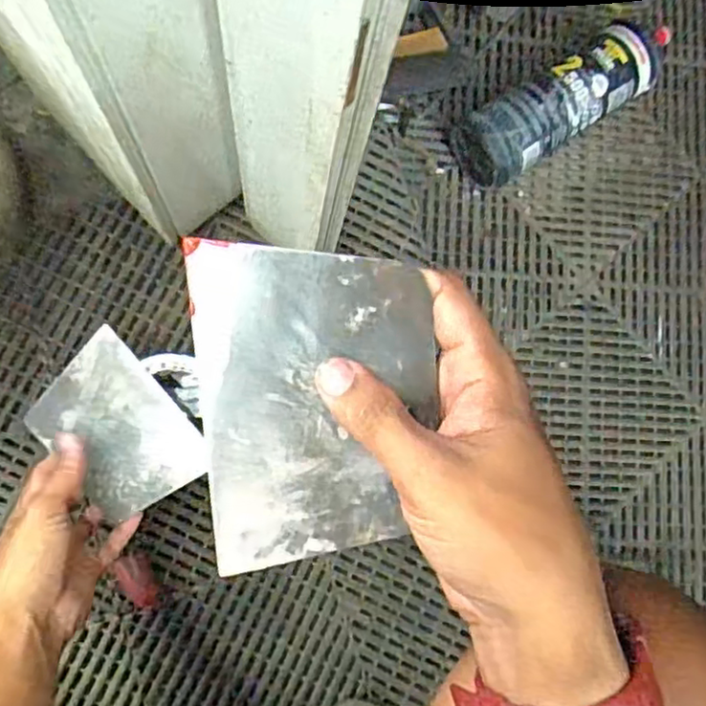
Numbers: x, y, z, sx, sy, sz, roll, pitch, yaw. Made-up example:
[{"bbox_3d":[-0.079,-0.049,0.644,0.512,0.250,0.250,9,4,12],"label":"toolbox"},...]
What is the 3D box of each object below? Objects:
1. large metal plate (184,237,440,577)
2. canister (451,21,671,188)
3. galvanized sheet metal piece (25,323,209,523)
[{"bbox_3d":[-0.015,0.022,0.284,0.096,0.004,0.136,-4,98,1],"label":"large metal plate"},{"bbox_3d":[0.233,-0.271,0.729,0.265,0.087,0.088,-30,87,-10],"label":"canister"},{"bbox_3d":[-0.191,0.064,0.548,0.098,0.004,0.135,-41,92,-7],"label":"galvanized sheet metal piece"}]

